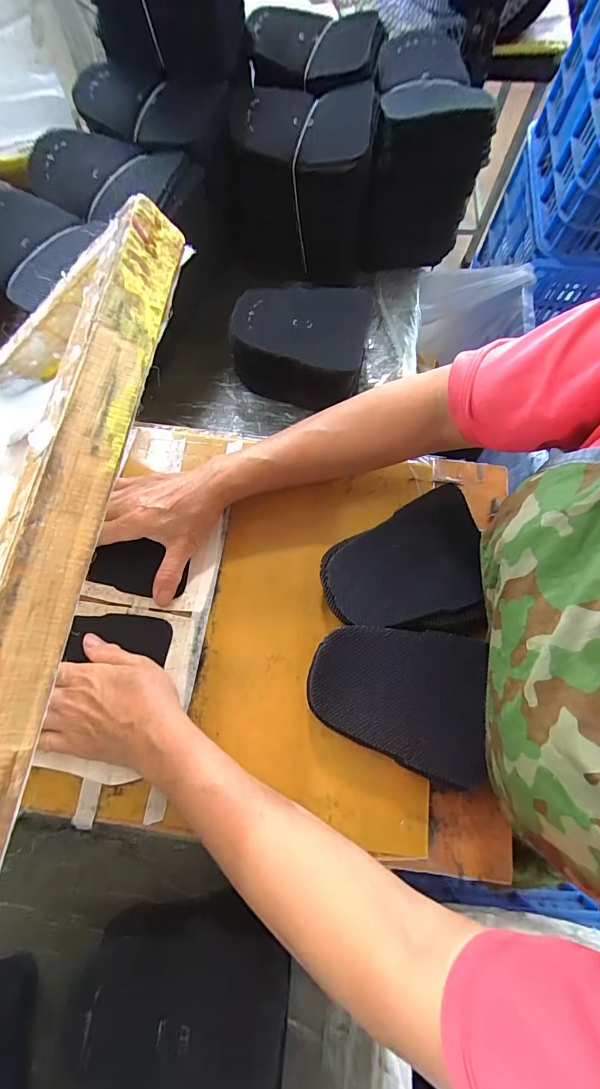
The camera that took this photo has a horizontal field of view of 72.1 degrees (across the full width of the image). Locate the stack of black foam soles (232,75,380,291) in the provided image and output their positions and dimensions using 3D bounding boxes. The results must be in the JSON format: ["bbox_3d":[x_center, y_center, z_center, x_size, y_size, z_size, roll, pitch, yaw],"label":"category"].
[{"bbox_3d":[-0.001,-0.412,0.488,0.149,0.157,0.103,2,73,0],"label":"stack of black foam soles"}]

